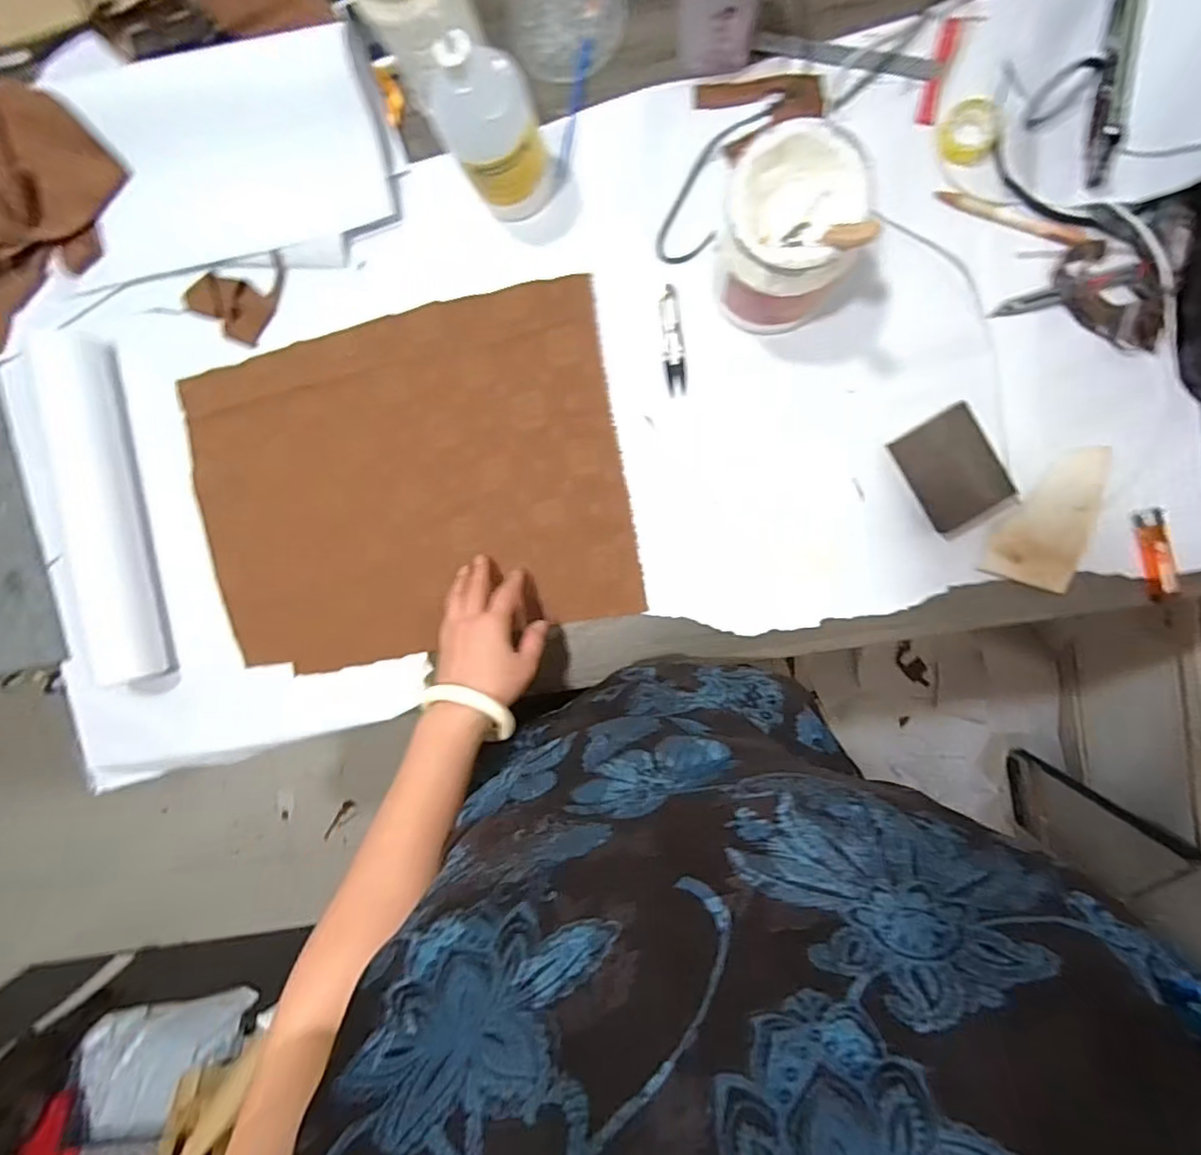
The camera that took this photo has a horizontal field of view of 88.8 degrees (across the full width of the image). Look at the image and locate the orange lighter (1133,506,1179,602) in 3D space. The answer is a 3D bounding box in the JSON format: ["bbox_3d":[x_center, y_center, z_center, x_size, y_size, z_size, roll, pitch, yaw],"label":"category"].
[{"bbox_3d":[0.523,-0.021,0.575,0.028,0.008,0.086,-10,95,7],"label":"orange lighter"}]

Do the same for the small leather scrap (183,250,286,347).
[{"bbox_3d":[-0.380,-0.307,0.649,0.084,0.009,0.100,38,99,1],"label":"small leather scrap"}]

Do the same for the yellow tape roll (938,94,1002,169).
[{"bbox_3d":[0.335,-0.406,0.557,0.048,0.011,0.055,-4,96,6],"label":"yellow tape roll"}]

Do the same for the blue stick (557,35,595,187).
[{"bbox_3d":[-0.027,-0.453,0.594,0.013,0.012,0.132,13,98,4],"label":"blue stick"}]

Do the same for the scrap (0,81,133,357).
[{"bbox_3d":[-0.622,-0.381,0.631,0.253,0.053,0.171,-40,91,9],"label":"scrap"}]

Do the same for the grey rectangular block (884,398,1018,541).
[{"bbox_3d":[0.340,-0.101,0.582,0.086,0.021,0.113,-30,93,8],"label":"grey rectangular block"}]

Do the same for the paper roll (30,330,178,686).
[{"bbox_3d":[-0.541,-0.067,0.662,0.067,0.051,0.372,-5,96,6],"label":"paper roll"}]

